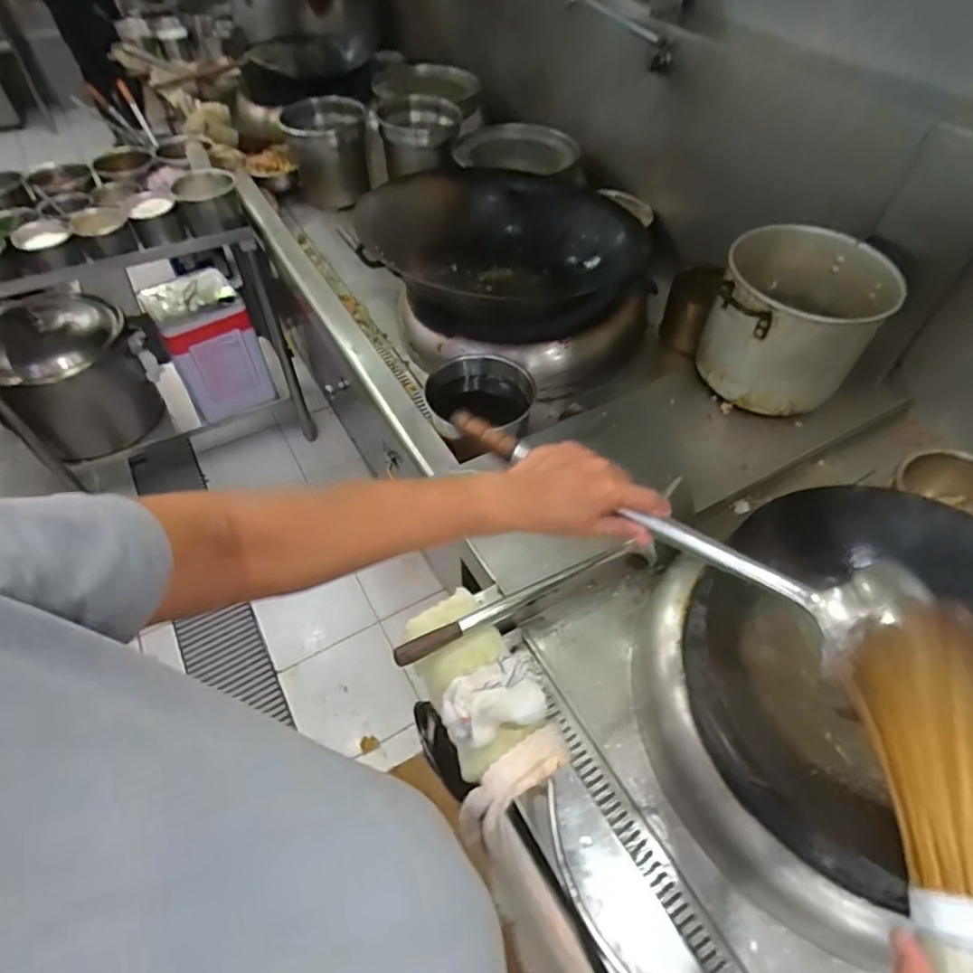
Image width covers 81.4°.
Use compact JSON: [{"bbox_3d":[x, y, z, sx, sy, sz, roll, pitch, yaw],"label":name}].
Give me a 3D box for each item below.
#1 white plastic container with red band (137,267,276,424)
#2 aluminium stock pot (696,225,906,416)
[{"bbox_3d":[-0.798,-0.401,1.651,0.224,0.354,0.224,-31,58,-24],"label":"white plastic container with red band"},{"bbox_3d":[0.524,-0.286,0.984,0.240,0.206,0.256,1,51,-1],"label":"aluminium stock pot"}]

